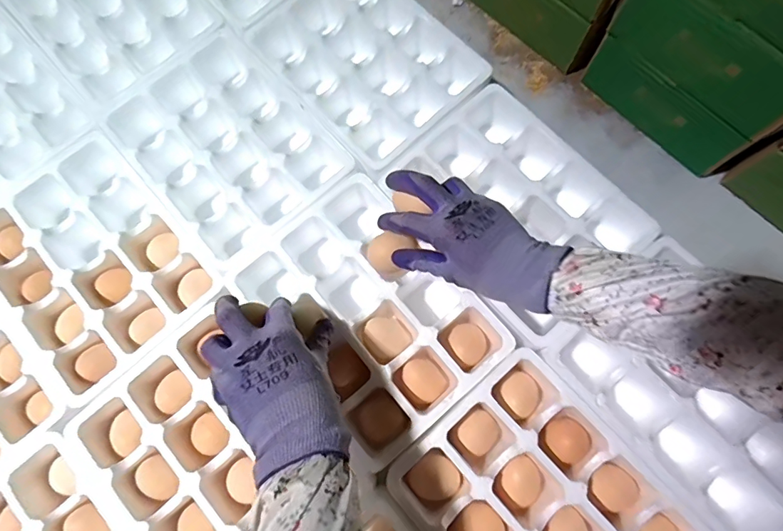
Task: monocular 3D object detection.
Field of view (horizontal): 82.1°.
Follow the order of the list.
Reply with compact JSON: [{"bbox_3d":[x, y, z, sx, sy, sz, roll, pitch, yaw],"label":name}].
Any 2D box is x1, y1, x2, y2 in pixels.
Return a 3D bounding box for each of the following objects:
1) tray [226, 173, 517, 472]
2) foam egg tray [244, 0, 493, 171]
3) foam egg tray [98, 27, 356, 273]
[{"bbox_3d":[-0.022,0.051,0.476,0.177,0.071,0.242,-39,78,-9],"label":"tray"},{"bbox_3d":[-0.029,-0.240,0.547,0.184,0.077,0.250,-42,78,-9],"label":"foam egg tray"},{"bbox_3d":[-0.186,-0.132,0.526,0.188,0.063,0.244,-41,78,-9],"label":"foam egg tray"}]

